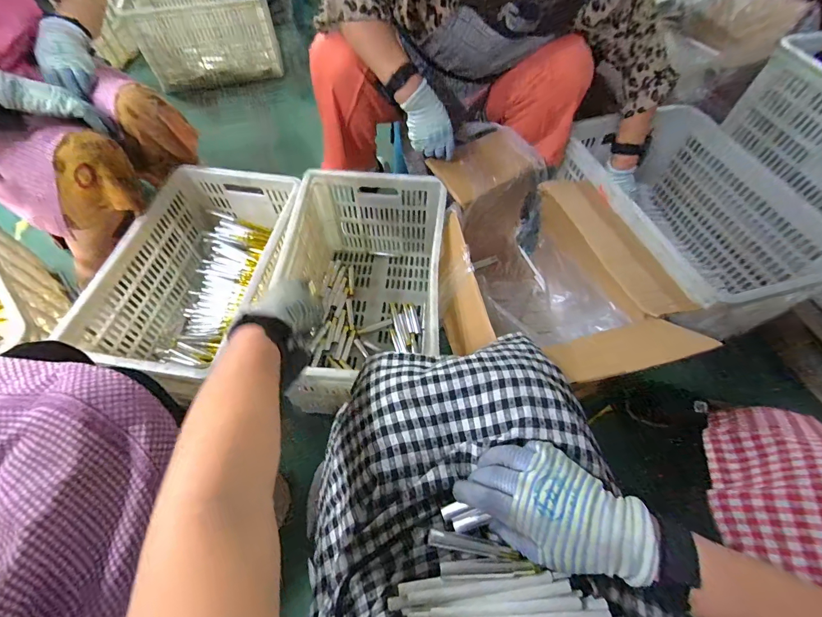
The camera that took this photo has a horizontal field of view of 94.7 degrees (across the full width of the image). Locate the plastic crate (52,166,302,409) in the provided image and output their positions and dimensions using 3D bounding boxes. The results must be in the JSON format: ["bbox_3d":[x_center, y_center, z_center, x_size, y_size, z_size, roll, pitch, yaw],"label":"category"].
[{"bbox_3d":[-0.421,-0.064,0.813,0.290,0.221,0.448,13,60,6],"label":"plastic crate"}]

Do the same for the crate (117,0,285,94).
[{"bbox_3d":[-0.712,-0.971,1.324,0.449,0.252,0.257,-14,60,-10],"label":"crate"}]

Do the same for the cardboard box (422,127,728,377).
[{"bbox_3d":[0.252,-0.079,0.814,0.380,0.297,0.537,-5,59,-4],"label":"cardboard box"}]

